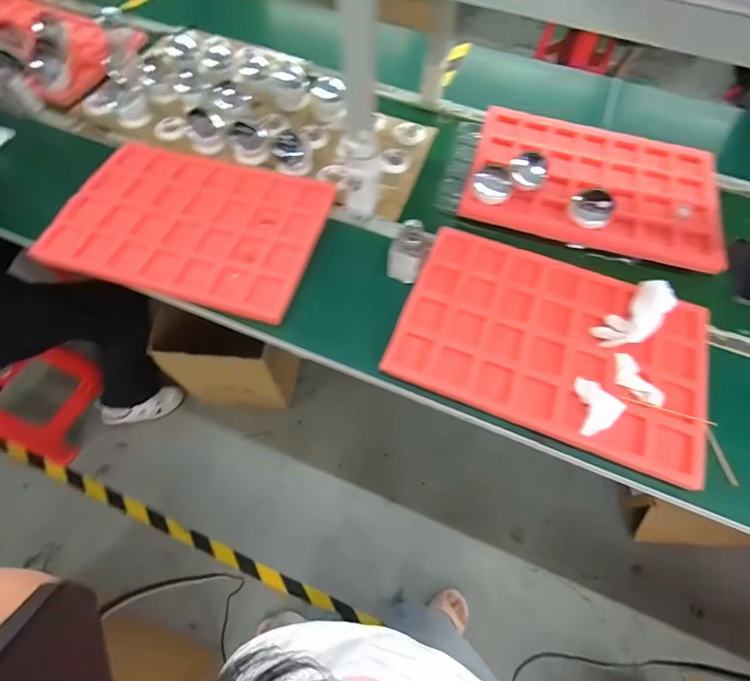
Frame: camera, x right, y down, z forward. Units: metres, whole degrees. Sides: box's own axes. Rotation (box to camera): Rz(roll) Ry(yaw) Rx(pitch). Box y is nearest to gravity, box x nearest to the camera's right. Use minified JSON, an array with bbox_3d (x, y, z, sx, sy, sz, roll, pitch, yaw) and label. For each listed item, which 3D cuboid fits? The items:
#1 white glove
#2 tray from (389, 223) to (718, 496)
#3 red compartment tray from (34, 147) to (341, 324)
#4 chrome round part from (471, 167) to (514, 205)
[{"bbox_3d":[0.444,-0.038,0.674,0.140,0.037,0.070,-43,69,7],"label":"white glove"},{"bbox_3d":[0.302,-0.003,0.682,0.493,0.023,0.326,21,65,10],"label":"tray"},{"bbox_3d":[-0.367,-0.237,0.792,0.500,0.022,0.339,15,64,7],"label":"red compartment tray"},{"bbox_3d":[0.239,-0.312,0.811,0.079,0.043,0.073,0,63,0],"label":"chrome round part"}]

